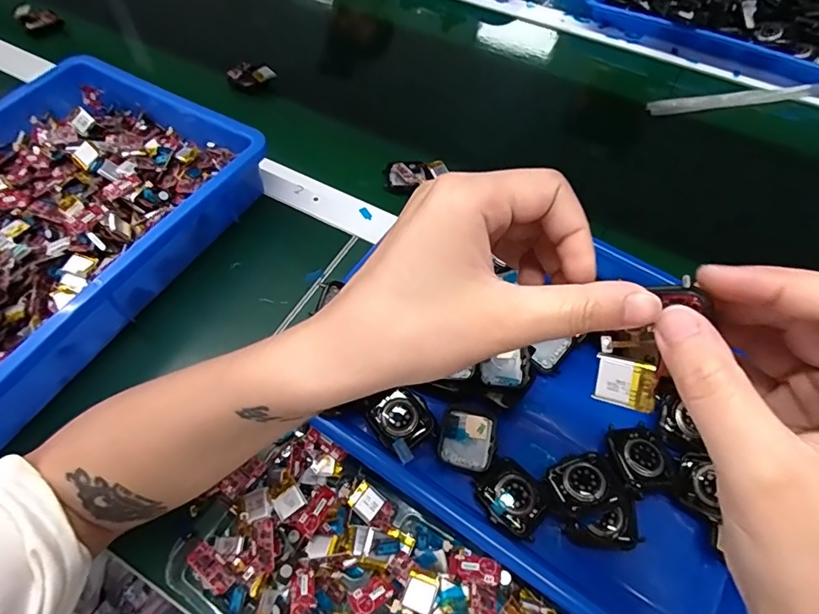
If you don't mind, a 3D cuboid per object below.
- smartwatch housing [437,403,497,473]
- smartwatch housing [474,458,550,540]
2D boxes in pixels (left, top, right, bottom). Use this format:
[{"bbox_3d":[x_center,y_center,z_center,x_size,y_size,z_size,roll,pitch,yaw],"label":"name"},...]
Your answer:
[{"bbox_3d":[0.039,0.087,0.323,0.036,0.007,0.041,11,58,6],"label":"smartwatch housing"},{"bbox_3d":[0.064,0.121,0.302,0.034,0.011,0.044,-37,66,-22],"label":"smartwatch housing"}]

